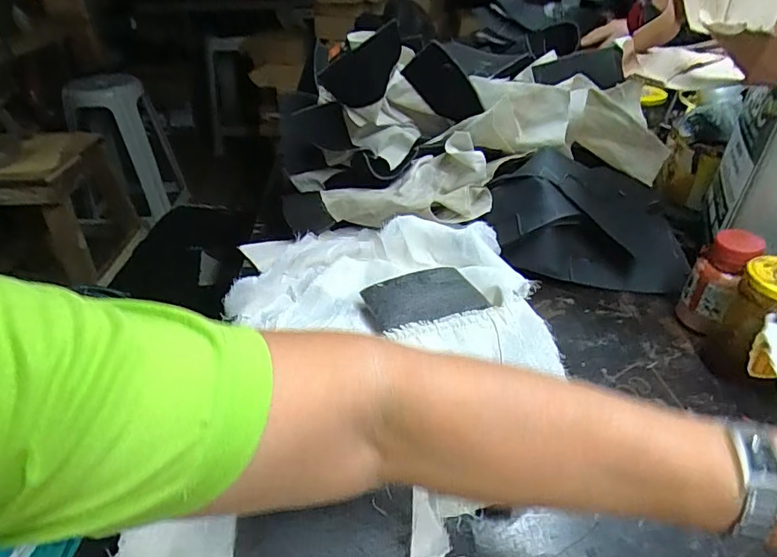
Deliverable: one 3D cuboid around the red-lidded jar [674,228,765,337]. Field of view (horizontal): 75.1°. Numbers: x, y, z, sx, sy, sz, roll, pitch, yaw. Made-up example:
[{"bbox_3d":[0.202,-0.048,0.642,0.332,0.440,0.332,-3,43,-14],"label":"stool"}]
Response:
[{"bbox_3d":[0.306,0.007,0.476,0.044,0.101,0.048,29,45,35],"label":"red-lidded jar"}]

